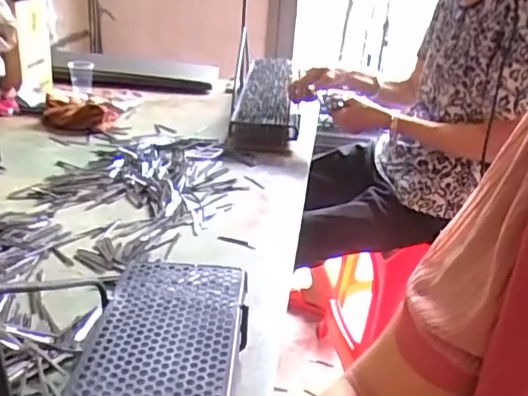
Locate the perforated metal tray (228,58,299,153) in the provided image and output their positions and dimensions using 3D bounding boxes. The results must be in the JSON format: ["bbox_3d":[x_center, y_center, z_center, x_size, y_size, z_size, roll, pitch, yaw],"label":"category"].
[{"bbox_3d":[0.014,-0.255,1.457,0.145,0.095,0.604,6,25,1],"label":"perforated metal tray"}]

